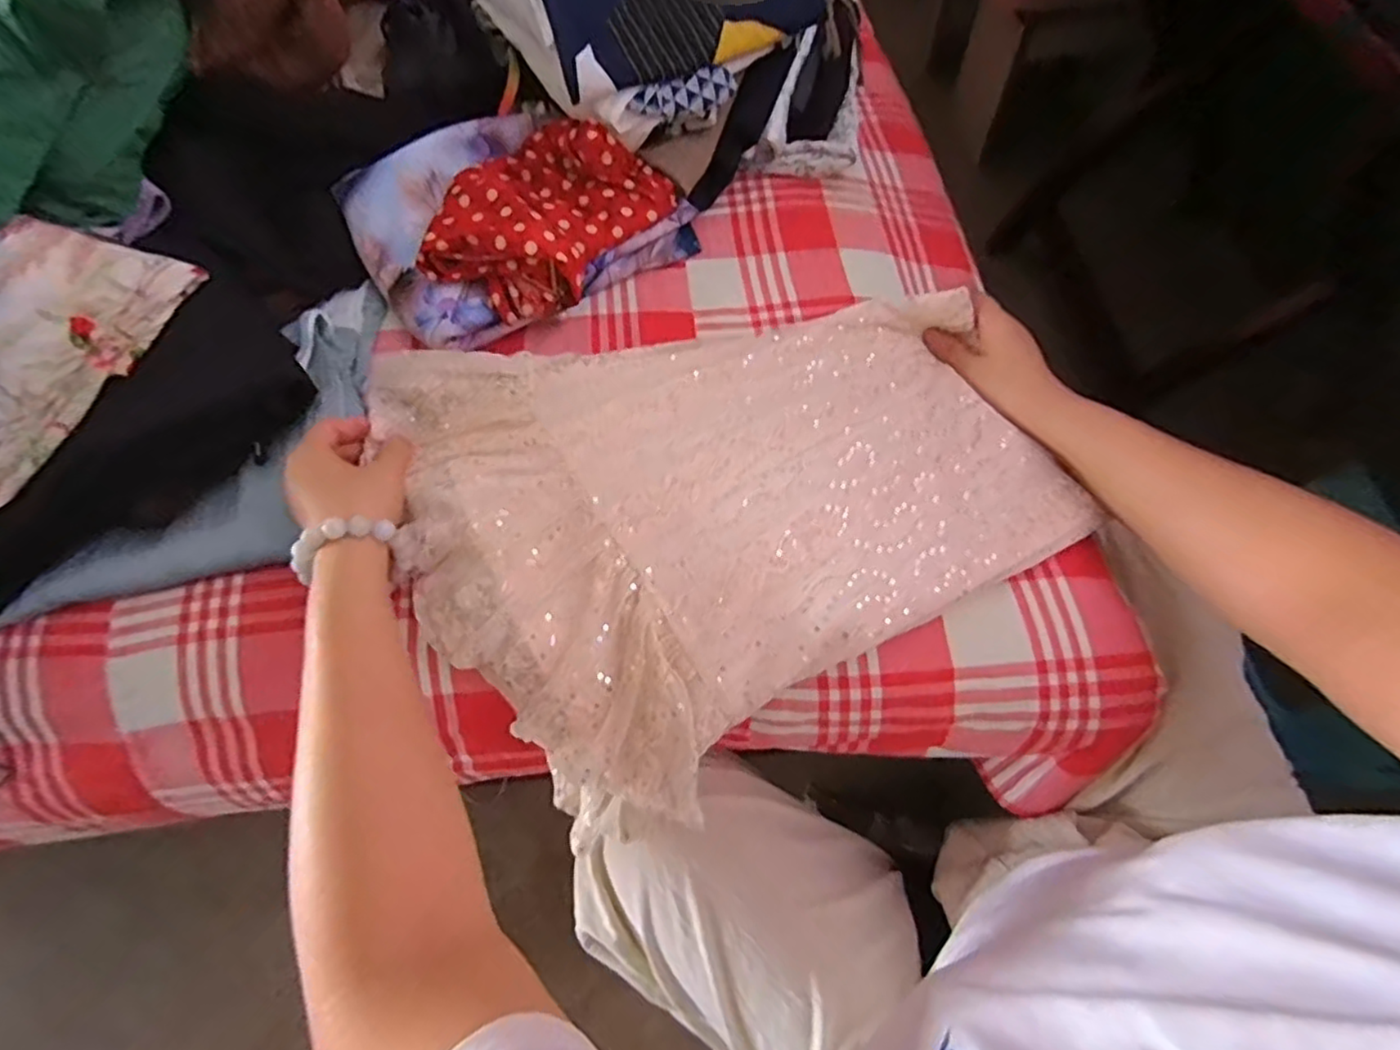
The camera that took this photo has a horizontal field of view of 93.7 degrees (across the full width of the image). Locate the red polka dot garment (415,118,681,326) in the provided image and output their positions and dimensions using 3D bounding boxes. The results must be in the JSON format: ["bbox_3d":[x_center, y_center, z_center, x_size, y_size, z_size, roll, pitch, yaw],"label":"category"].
[{"bbox_3d":[-0.131,-0.258,0.536,0.142,0.053,0.201,31,71,16],"label":"red polka dot garment"}]

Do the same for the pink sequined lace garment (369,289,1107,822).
[{"bbox_3d":[0.013,-0.045,0.461,0.416,0.060,0.333,-30,67,-10],"label":"pink sequined lace garment"}]

